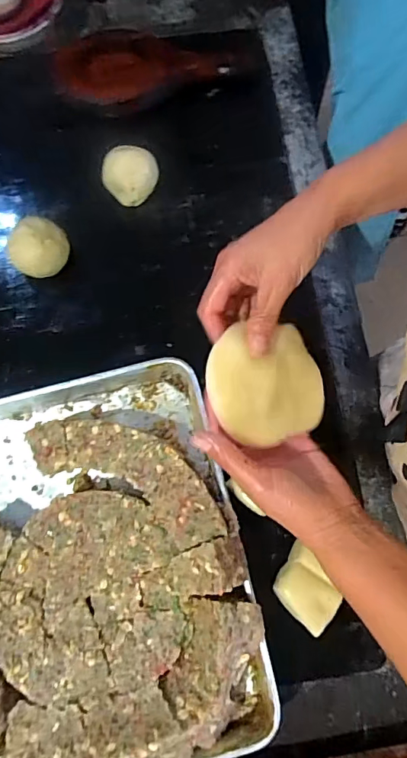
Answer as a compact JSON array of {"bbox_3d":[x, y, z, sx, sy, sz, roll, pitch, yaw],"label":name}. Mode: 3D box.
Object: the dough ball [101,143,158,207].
[{"bbox_3d":[-0.099,-0.278,0.636,0.068,0.062,0.057,41,79,11],"label":"dough ball"}]

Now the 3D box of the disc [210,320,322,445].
[{"bbox_3d":[0.053,0.002,0.381,0.096,0.013,0.091,-13,90,-21],"label":"disc"}]

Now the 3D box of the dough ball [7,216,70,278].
[{"bbox_3d":[-0.211,-0.168,0.608,0.075,0.064,0.061,-39,78,-9],"label":"dough ball"}]

